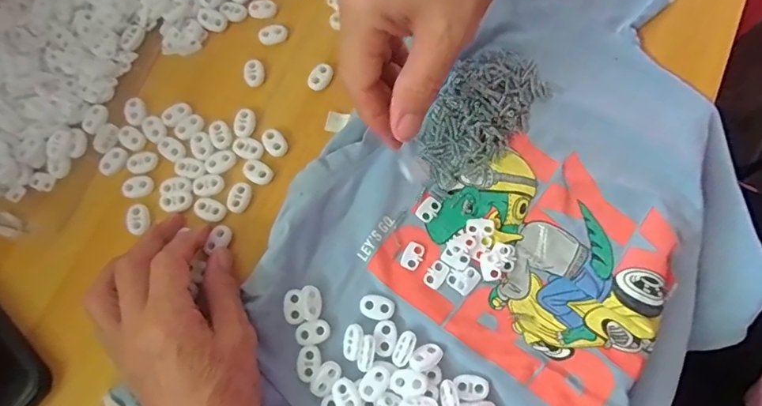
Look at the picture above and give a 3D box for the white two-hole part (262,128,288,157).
[{"bbox_3d":[-0.079,-0.045,0.343,0.015,0.004,0.022,-33,74,-6],"label":"white two-hole part"}]

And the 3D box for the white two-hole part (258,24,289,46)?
[{"bbox_3d":[-0.084,-0.132,0.366,0.023,0.006,0.015,-11,73,0],"label":"white two-hole part"}]

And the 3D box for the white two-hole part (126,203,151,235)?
[{"bbox_3d":[-0.173,0.011,0.332,0.016,0.004,0.022,-14,73,0],"label":"white two-hole part"}]

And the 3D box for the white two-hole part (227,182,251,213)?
[{"bbox_3d":[-0.101,-0.004,0.333,0.015,0.004,0.022,8,74,6],"label":"white two-hole part"}]

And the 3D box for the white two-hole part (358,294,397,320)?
[{"bbox_3d":[-0.002,0.068,0.308,0.023,0.004,0.015,11,75,7],"label":"white two-hole part"}]

